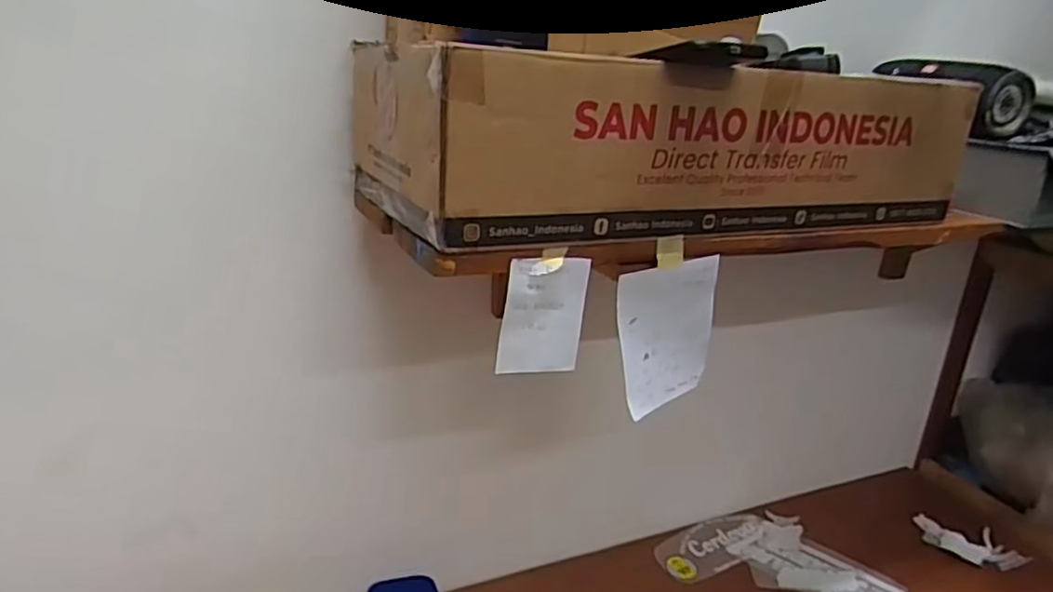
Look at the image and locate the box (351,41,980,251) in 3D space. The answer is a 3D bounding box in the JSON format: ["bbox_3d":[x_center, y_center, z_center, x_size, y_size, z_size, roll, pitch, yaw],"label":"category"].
[{"bbox_3d":[0.154,-0.167,0.728,0.597,0.145,0.248,-6,22,-26],"label":"box"}]

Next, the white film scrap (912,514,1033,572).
[{"bbox_3d":[0.814,0.454,1.252,0.180,0.027,0.097,12,21,21],"label":"white film scrap"}]

